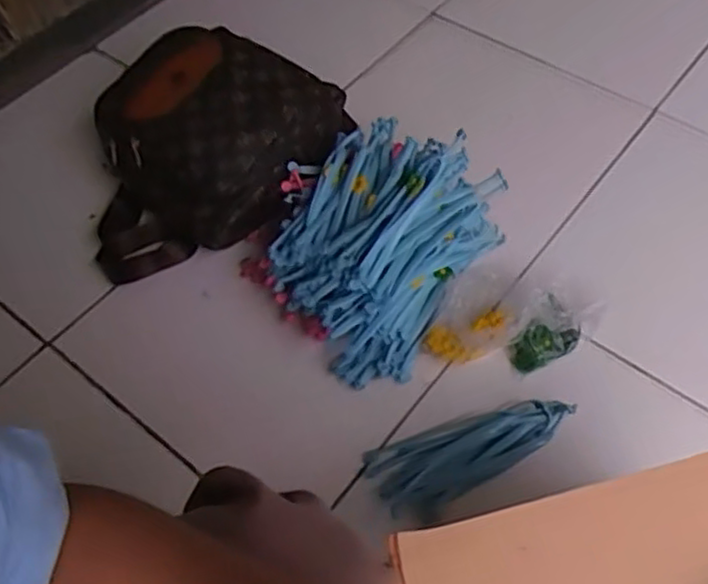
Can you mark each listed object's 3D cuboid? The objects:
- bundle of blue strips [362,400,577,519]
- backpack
[{"bbox_3d":[0.129,0.171,0.761,0.222,0.047,0.079,-17,58,-8],"label":"bundle of blue strips"},{"bbox_3d":[-0.180,-0.199,0.915,0.343,0.152,0.286,-14,57,-6],"label":"backpack"}]

